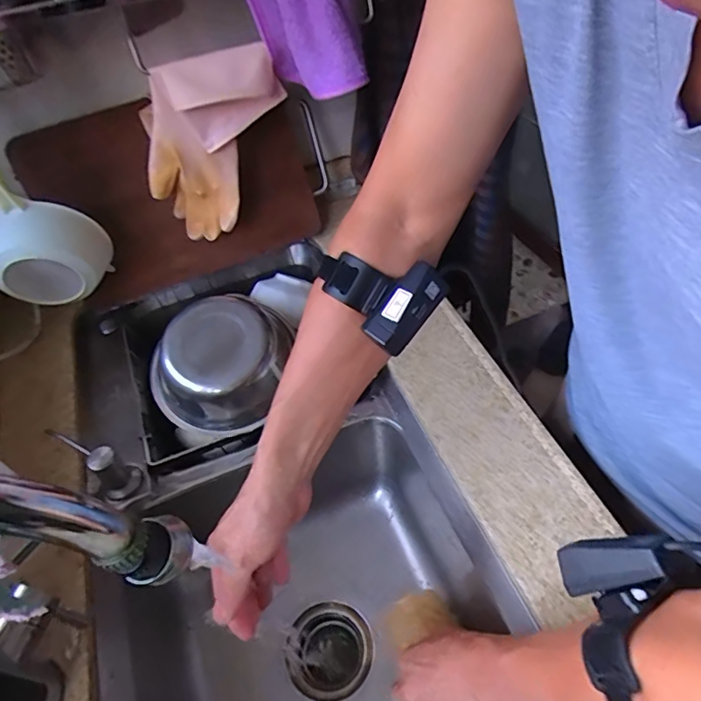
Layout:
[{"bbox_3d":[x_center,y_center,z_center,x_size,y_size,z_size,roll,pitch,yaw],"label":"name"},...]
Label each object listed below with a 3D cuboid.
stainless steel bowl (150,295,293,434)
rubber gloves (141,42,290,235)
[{"bbox_3d":[-0.155,0.016,0.633,0.179,0.092,0.143,-21,51,-11],"label":"stainless steel bowl"},{"bbox_3d":[-0.162,-0.243,0.628,0.165,0.210,0.048,-4,51,2],"label":"rubber gloves"}]

